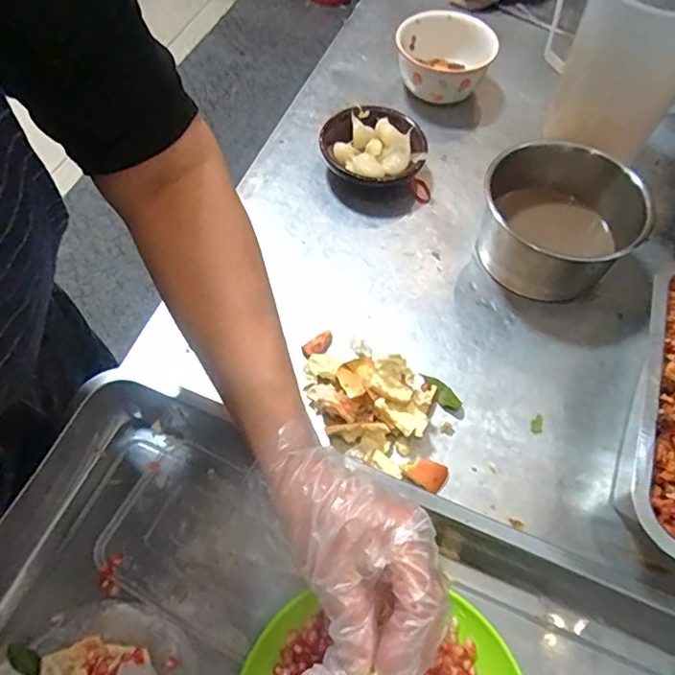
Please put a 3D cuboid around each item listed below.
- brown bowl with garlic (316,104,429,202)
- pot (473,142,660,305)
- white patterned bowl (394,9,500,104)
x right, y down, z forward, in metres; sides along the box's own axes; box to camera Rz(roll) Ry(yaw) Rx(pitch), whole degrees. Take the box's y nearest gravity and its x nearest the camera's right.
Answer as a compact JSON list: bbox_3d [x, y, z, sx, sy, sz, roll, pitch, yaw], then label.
[{"bbox_3d":[0.041,-0.213,0.637,0.120,0.049,0.115,0,60,-1],"label":"brown bowl with garlic"},{"bbox_3d":[0.229,-0.117,0.572,0.141,0.085,0.157,31,64,16],"label":"pot"},{"bbox_3d":[0.134,-0.358,0.714,0.123,0.067,0.118,0,60,-1],"label":"white patterned bowl"}]

